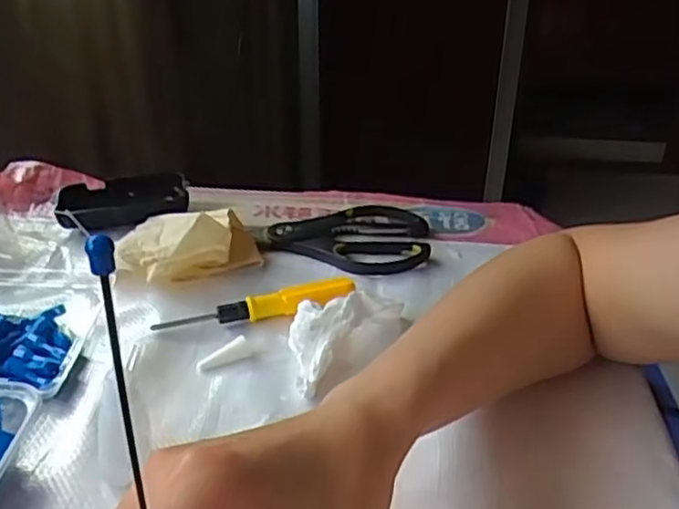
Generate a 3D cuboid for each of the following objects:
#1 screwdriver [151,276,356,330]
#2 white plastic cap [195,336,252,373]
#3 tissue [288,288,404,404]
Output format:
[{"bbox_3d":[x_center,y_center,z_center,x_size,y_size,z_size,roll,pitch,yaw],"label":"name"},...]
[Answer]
[{"bbox_3d":[-0.056,0.037,0.483,0.140,0.019,0.018,-11,34,-18],"label":"screwdriver"},{"bbox_3d":[-0.074,0.064,0.445,0.036,0.013,0.008,-16,35,-24],"label":"white plastic cap"},{"bbox_3d":[-0.004,0.046,0.453,0.057,0.036,0.102,24,39,33],"label":"tissue"}]

